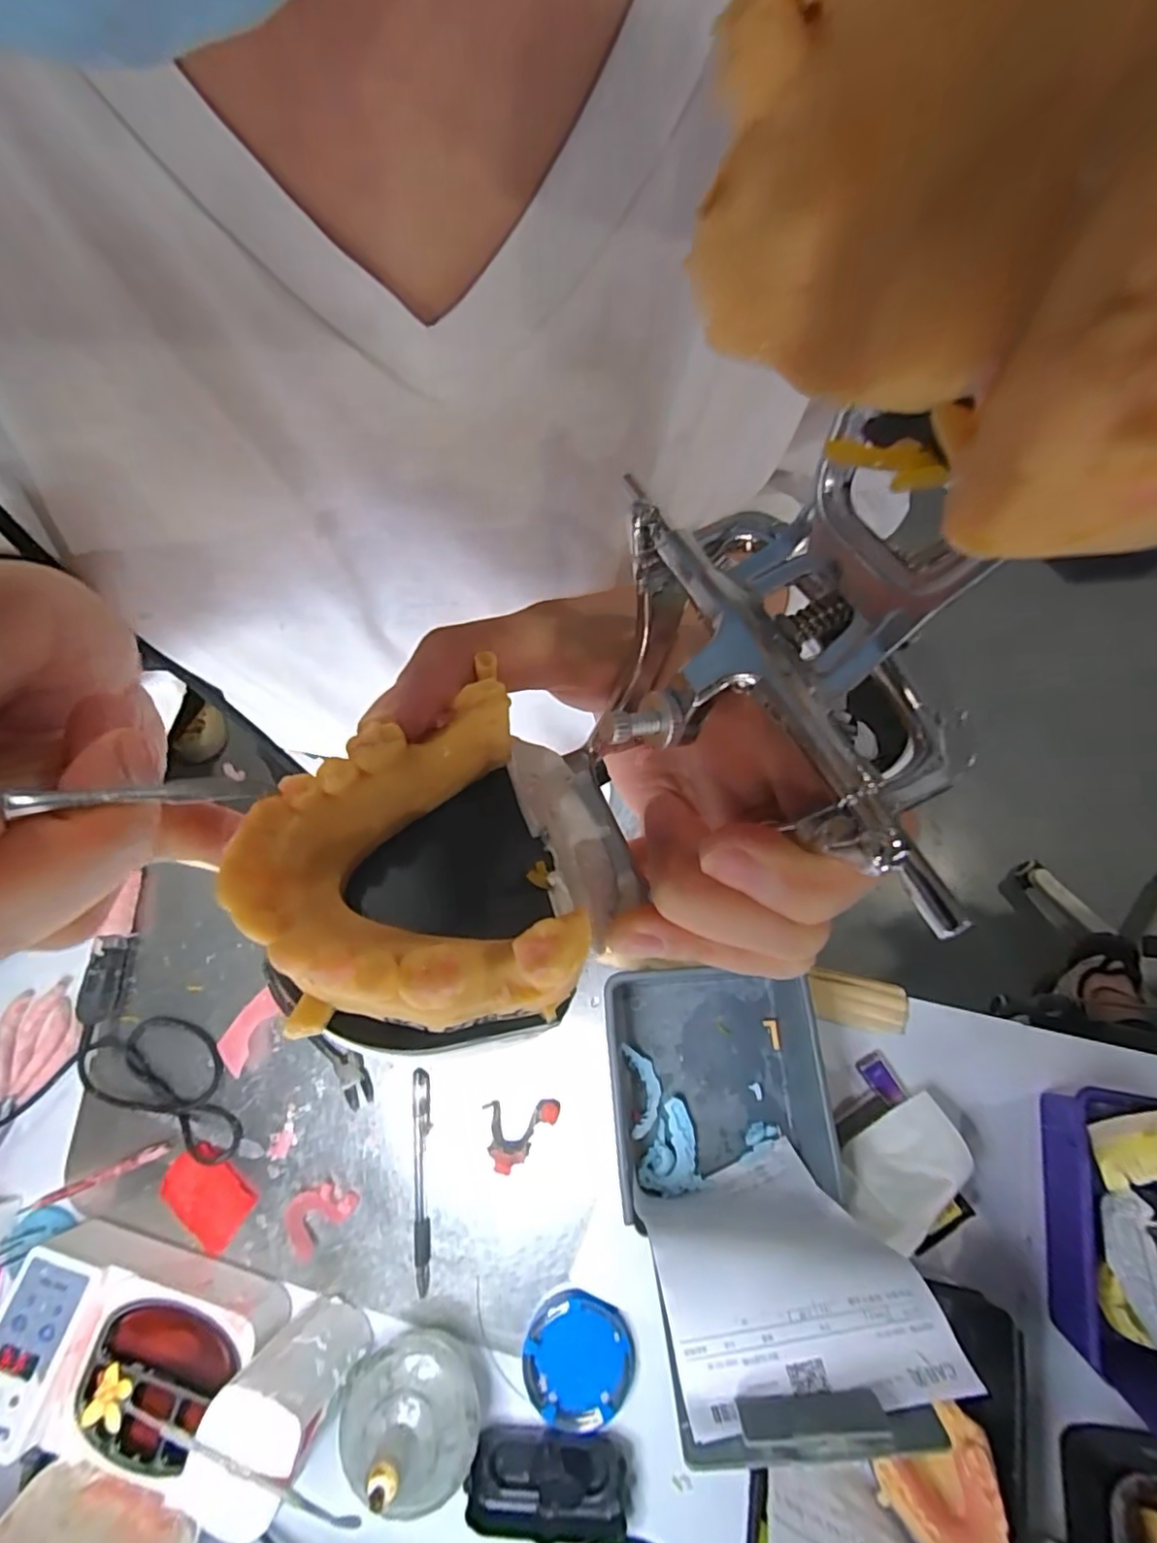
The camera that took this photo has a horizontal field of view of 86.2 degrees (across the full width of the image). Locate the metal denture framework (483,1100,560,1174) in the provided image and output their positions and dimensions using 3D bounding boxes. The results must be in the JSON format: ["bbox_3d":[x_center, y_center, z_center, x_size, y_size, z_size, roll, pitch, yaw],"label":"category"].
[{"bbox_3d":[-0.044,0.293,0.504,0.061,0.015,0.048,-14,72,-1],"label":"metal denture framework"}]

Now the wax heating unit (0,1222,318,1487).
[{"bbox_3d":[-0.320,0.420,0.450,0.186,0.068,0.110,11,73,7],"label":"wax heating unit"}]

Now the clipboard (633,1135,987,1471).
[{"bbox_3d":[0.122,0.316,0.391,0.152,0.201,0.087,-12,72,0],"label":"clipboard"}]

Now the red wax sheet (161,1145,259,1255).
[{"bbox_3d":[-0.308,0.350,0.510,0.078,0.006,0.052,39,78,14],"label":"red wax sheet"}]

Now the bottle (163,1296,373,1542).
[{"bbox_3d":[-0.195,0.418,0.414,0.062,0.126,0.067,28,76,11],"label":"bottle"}]

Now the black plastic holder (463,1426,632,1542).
[{"bbox_3d":[-0.021,0.494,0.432,0.110,0.021,0.051,0,72,4],"label":"black plastic holder"}]

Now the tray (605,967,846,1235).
[{"bbox_3d":[0.106,0.241,0.489,0.156,0.061,0.161,-5,72,2],"label":"tray"}]

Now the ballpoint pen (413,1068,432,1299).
[{"bbox_3d":[-0.128,0.330,0.502,0.014,0.006,0.157,-6,72,2],"label":"ballpoint pen"}]

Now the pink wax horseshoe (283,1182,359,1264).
[{"bbox_3d":[-0.213,0.357,0.498,0.041,0.018,0.057,42,79,15],"label":"pink wax horseshoe"}]

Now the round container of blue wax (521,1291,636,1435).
[{"bbox_3d":[0.000,0.432,0.451,0.080,0.016,0.074,-1,72,3],"label":"round container of blue wax"}]

